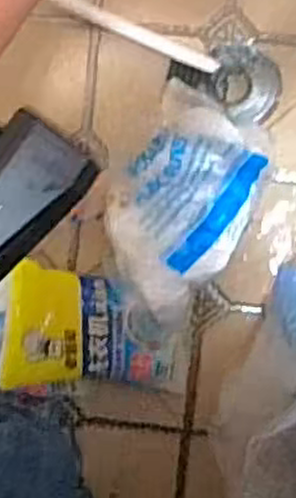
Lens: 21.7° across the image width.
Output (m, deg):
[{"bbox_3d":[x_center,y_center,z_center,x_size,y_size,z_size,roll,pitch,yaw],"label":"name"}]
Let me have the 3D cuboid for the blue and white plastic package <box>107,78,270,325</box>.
[{"bbox_3d":[0.021,-0.032,0.594,0.097,0.040,0.166,31,95,4],"label":"blue and white plastic package"}]

